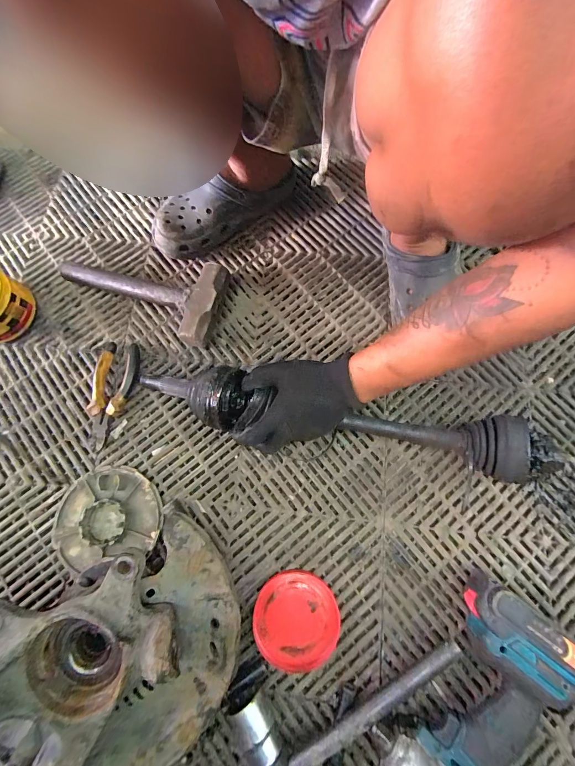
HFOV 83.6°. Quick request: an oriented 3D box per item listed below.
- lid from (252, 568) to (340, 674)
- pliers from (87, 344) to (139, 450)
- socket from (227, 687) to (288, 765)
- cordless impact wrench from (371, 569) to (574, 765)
[{"bbox_3d":[0.010,0.292,0.397,0.101,0.013,0.103,-1,72,2],"label":"lid"},{"bbox_3d":[-0.261,0.016,0.475,0.058,0.025,0.156,4,73,3],"label":"pliers"},{"bbox_3d":[-0.029,0.394,0.356,0.044,0.050,0.102,-28,74,-7],"label":"socket"},{"bbox_3d":[0.199,0.336,0.336,0.125,0.087,0.231,31,76,11],"label":"cordless impact wrench"}]

